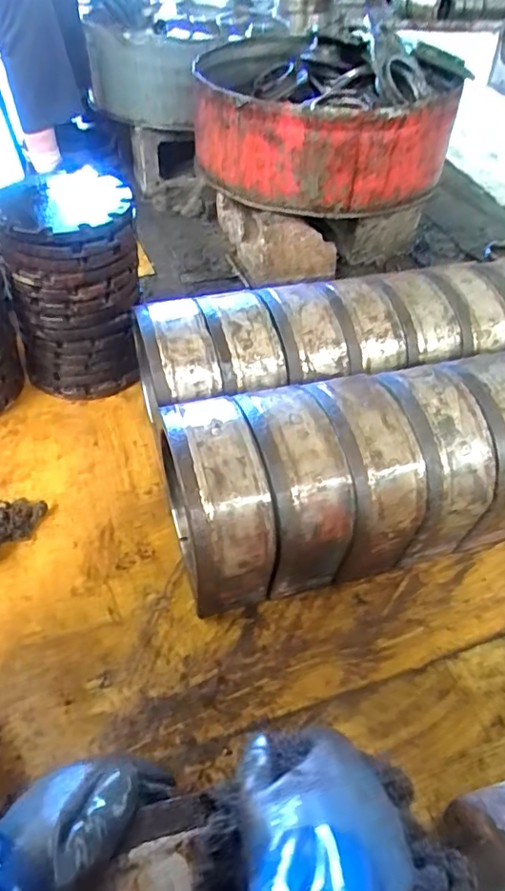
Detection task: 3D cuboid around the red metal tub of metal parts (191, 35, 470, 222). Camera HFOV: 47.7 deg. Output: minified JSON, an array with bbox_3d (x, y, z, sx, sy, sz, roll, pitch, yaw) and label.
[{"bbox_3d":[0.125,-0.686,1.203,0.463,0.206,0.471,2,46,-2],"label":"red metal tub of metal parts"}]

